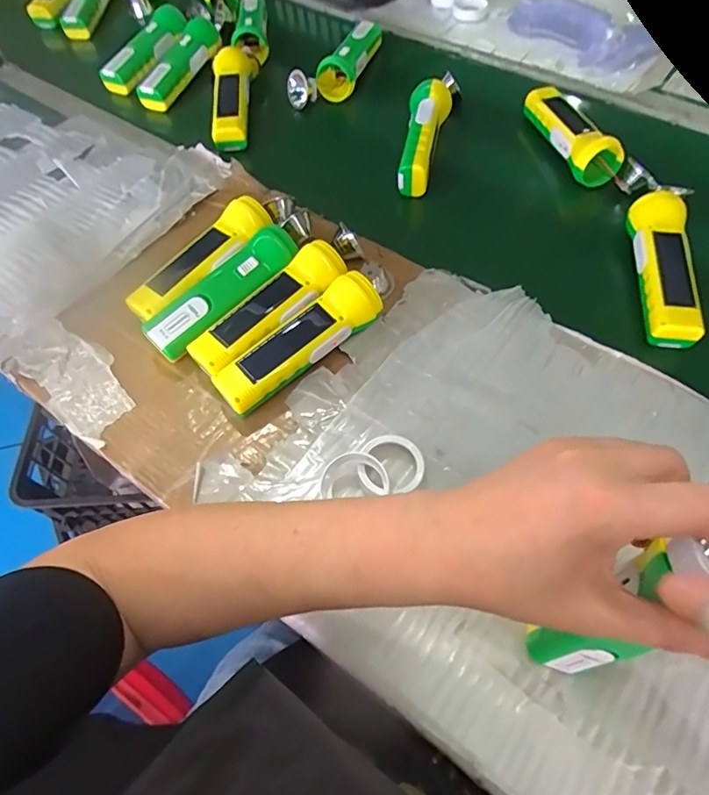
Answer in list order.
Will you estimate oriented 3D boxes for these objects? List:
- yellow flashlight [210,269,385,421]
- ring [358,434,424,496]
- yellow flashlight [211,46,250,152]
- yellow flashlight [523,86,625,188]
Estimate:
[{"bbox_3d":[-0.048,-0.048,0.449,0.163,0.043,0.044,-38,65,-19],"label":"yellow flashlight"},{"bbox_3d":[0.029,0.054,0.398,0.049,0.016,0.050,-1,59,2],"label":"ring"},{"bbox_3d":[-0.164,-0.398,0.665,0.046,0.038,0.182,-6,59,-1],"label":"yellow flashlight"},{"bbox_3d":[0.257,-0.320,0.613,0.065,0.064,0.165,-11,59,-4],"label":"yellow flashlight"}]

